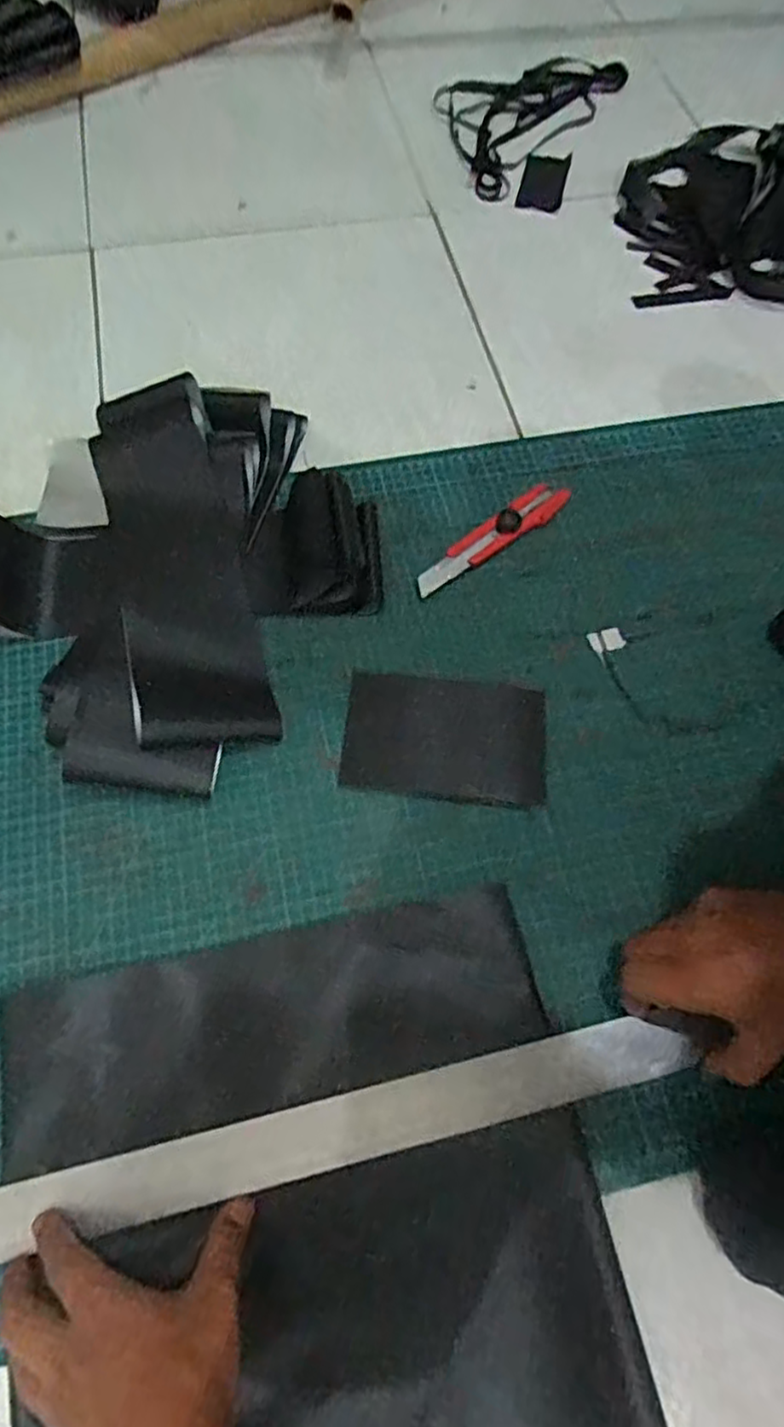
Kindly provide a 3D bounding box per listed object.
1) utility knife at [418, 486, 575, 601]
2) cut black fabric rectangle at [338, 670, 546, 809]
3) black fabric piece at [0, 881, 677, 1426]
[{"bbox_3d":[0.092,-0.159,0.606,0.172,0.009,0.034,-38,74,-17],"label":"utility knife"},{"bbox_3d":[0.042,0.019,0.538,0.155,0.007,0.100,6,67,0],"label":"cut black fabric rectangle"},{"bbox_3d":[-0.045,0.310,0.400,0.345,0.029,0.357,-11,68,-7],"label":"black fabric piece"}]

